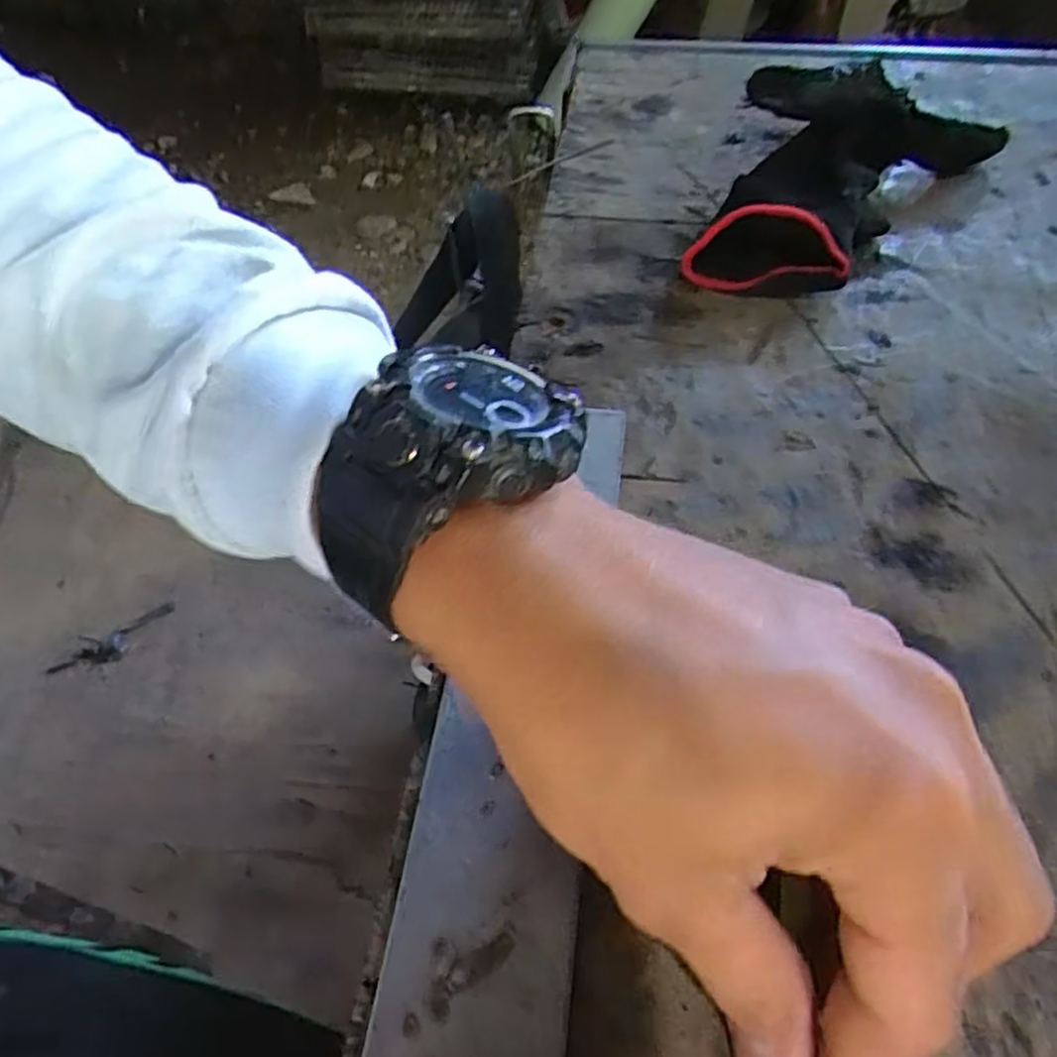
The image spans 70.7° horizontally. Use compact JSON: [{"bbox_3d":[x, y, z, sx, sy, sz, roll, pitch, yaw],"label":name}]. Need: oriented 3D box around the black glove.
[{"bbox_3d":[0.159,-0.170,0.360,0.123,0.046,0.158,17,55,14],"label":"black glove"}]

